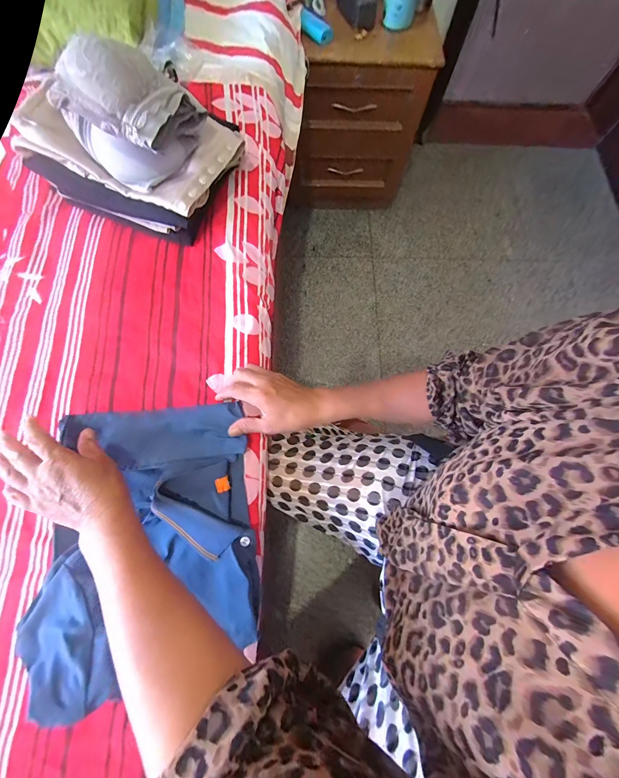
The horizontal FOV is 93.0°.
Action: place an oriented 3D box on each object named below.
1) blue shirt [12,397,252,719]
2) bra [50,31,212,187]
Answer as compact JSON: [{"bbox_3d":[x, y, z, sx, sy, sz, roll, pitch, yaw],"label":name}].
[{"bbox_3d":[-0.203,0.175,0.366,0.248,0.061,0.312,-7,74,-4],"label":"blue shirt"},{"bbox_3d":[-0.260,-0.394,0.413,0.165,0.131,0.119,19,73,5],"label":"bra"}]

